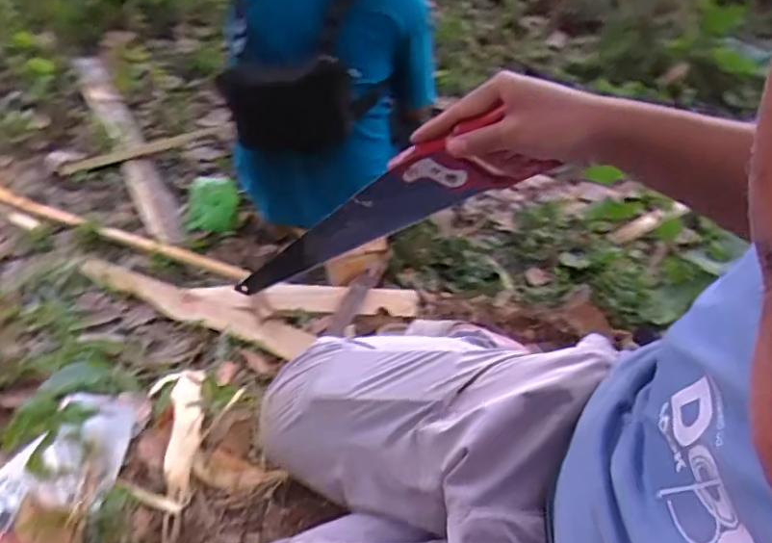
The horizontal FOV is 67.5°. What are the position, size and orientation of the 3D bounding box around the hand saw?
[{"bbox_3d":[-0.038,-0.046,0.653,0.414,0.079,0.028,-25,30,37],"label":"hand saw"}]

